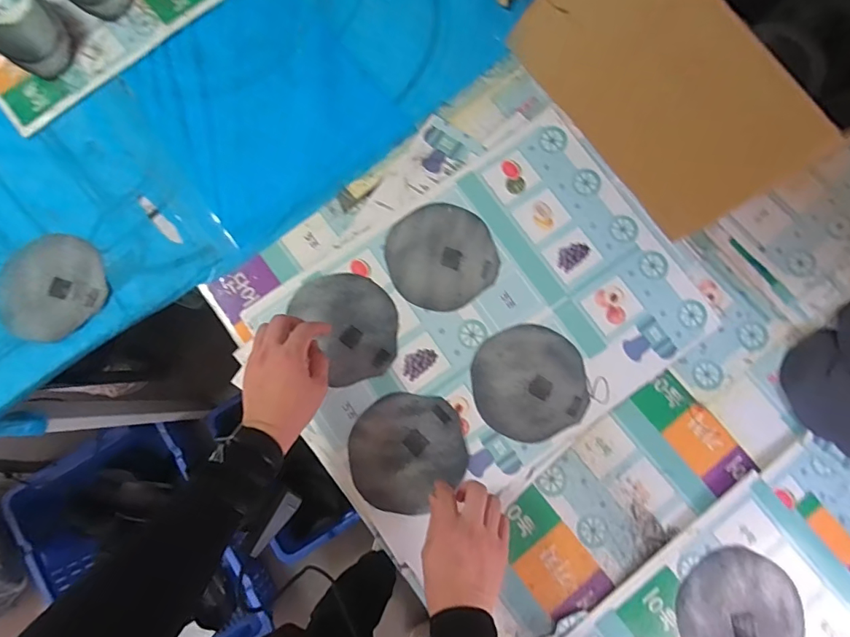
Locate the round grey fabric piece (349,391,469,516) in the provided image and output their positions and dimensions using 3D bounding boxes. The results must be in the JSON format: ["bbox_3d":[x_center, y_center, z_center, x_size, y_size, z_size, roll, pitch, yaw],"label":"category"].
[{"bbox_3d":[-0.022,0.175,0.610,0.148,0.012,0.147,0,78,0],"label":"round grey fabric piece"}]

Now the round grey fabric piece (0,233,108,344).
[{"bbox_3d":[-0.516,-0.045,0.647,0.141,0.014,0.143,0,78,0],"label":"round grey fabric piece"}]

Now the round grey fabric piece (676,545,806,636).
[{"bbox_3d":[0.384,0.361,0.568,0.148,0.006,0.144,28,82,1],"label":"round grey fabric piece"}]

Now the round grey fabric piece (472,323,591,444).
[{"bbox_3d":[0.138,0.082,0.615,0.143,0.004,0.147,0,78,0],"label":"round grey fabric piece"}]

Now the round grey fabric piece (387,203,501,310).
[{"bbox_3d":[0.023,-0.087,0.646,0.143,0.006,0.148,0,78,0],"label":"round grey fabric piece"}]

